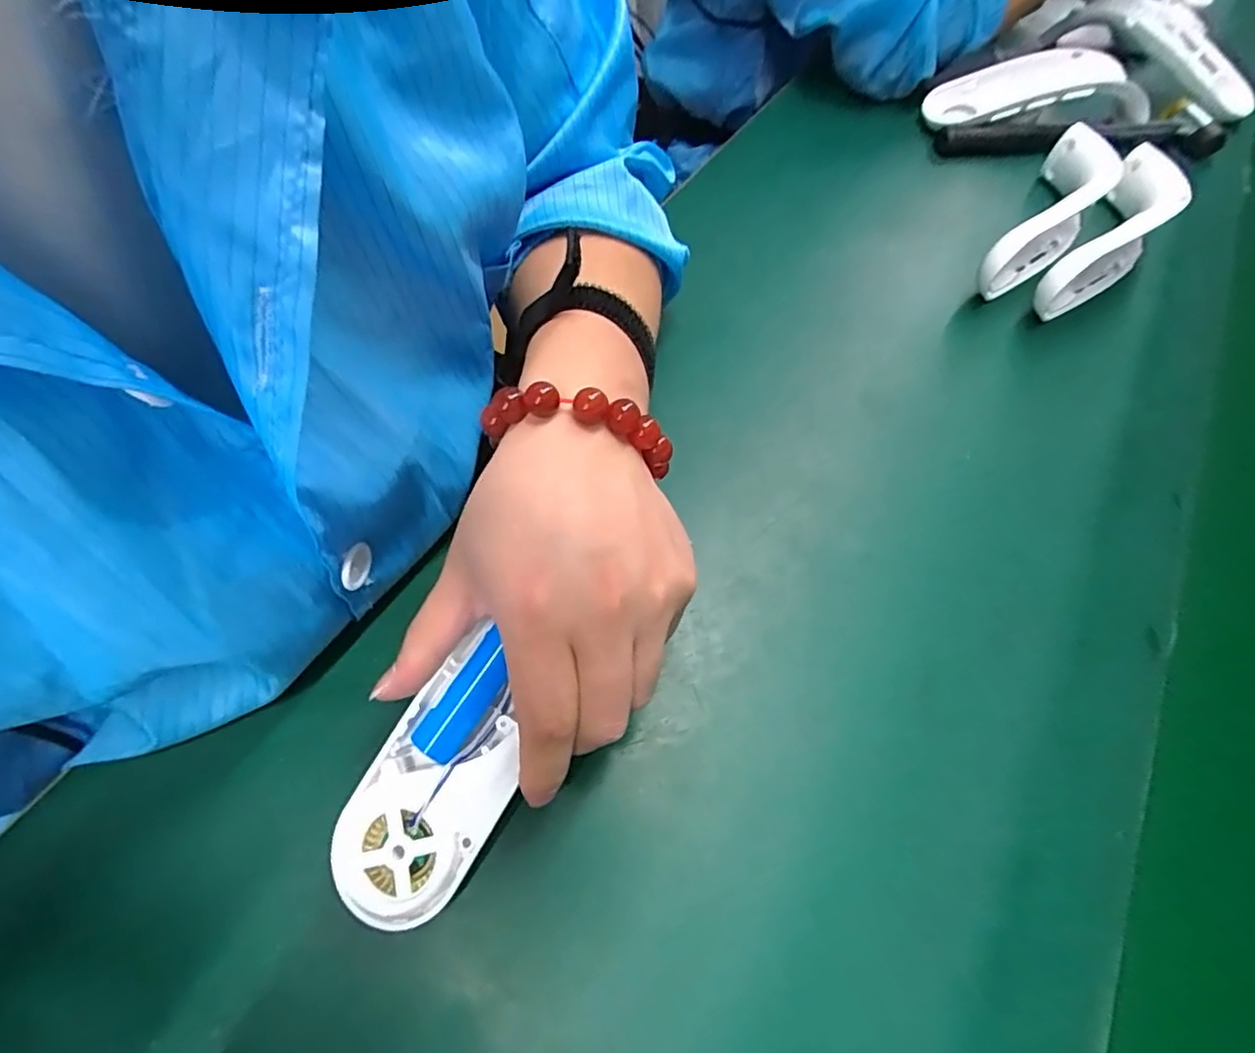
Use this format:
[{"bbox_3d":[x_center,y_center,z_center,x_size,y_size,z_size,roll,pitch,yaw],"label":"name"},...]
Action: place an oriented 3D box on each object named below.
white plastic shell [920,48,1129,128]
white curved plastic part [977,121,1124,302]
[{"bbox_3d":[0.325,-0.363,0.507,0.142,0.023,0.064,-6,57,15],"label":"white plastic shell"},{"bbox_3d":[0.300,-0.222,0.432,0.045,0.055,0.190,32,61,15],"label":"white curved plastic part"}]

